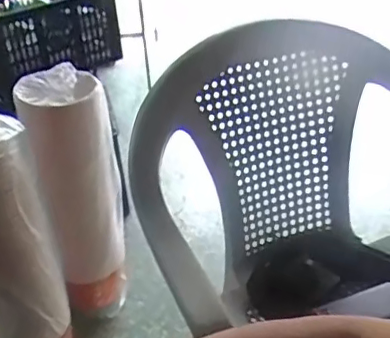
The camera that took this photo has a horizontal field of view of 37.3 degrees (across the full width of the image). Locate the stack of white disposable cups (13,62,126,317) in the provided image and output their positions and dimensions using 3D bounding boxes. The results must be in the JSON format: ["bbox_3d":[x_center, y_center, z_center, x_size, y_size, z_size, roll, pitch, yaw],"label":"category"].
[{"bbox_3d":[-0.238,0.079,1.258,0.166,0.587,0.126,-16,35,-16],"label":"stack of white disposable cups"}]

